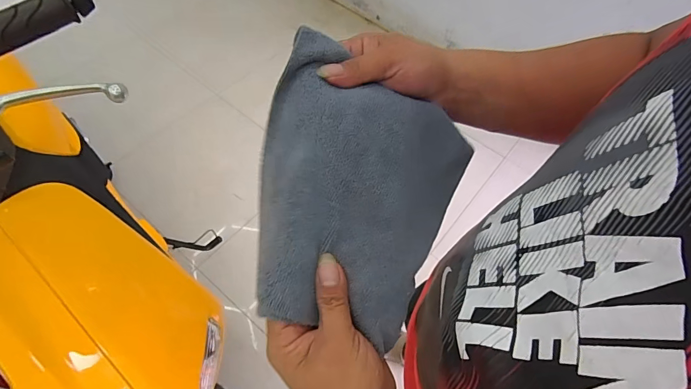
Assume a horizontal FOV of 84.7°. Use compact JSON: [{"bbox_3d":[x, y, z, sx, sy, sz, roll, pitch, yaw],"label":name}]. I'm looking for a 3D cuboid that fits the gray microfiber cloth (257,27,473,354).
[{"bbox_3d":[0.007,-0.004,0.297,0.164,0.048,0.207,21,77,-3],"label":"gray microfiber cloth"}]

